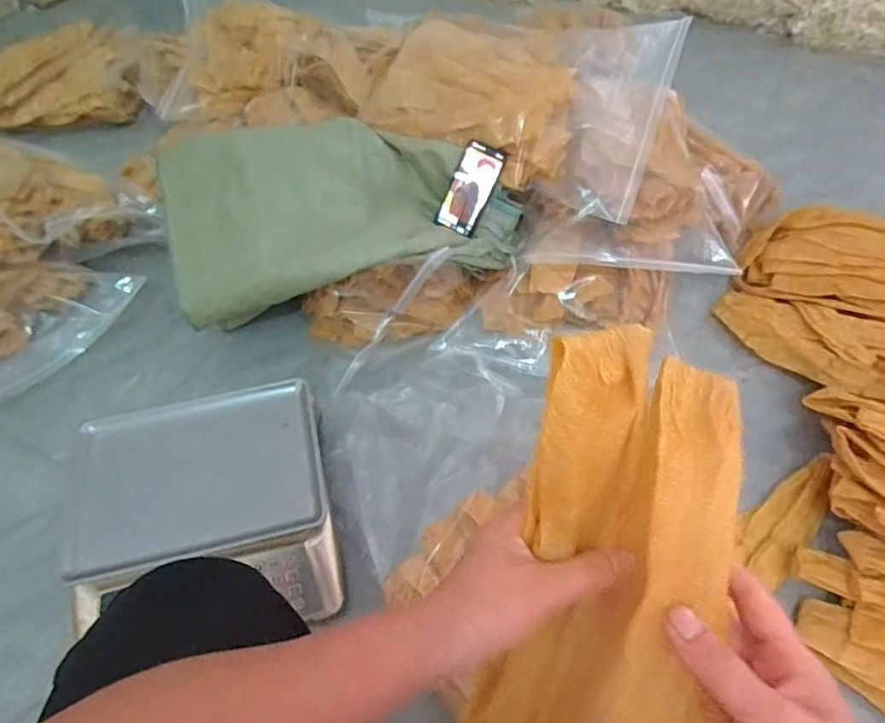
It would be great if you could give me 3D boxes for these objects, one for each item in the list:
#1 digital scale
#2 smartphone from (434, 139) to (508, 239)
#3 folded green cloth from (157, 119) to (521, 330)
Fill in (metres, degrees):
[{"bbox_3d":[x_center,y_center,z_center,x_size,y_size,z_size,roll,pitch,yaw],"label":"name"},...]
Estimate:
[{"bbox_3d":[-0.334,0.205,0.800,0.346,0.102,0.316,-9,55,-6],"label":"digital scale"},{"bbox_3d":[0.051,-0.307,1.005,0.079,0.157,0.010,28,19,8],"label":"smartphone"},{"bbox_3d":[-0.176,-0.264,0.994,0.611,0.182,0.290,-9,55,-6],"label":"folded green cloth"}]

